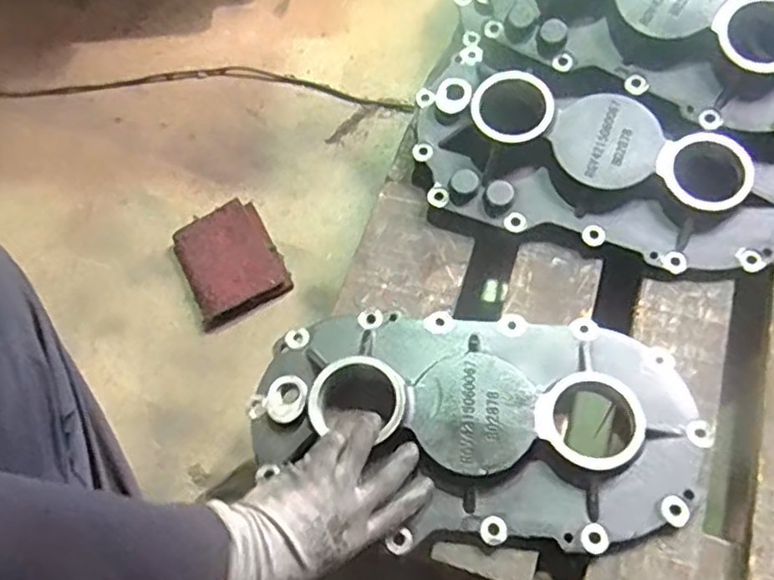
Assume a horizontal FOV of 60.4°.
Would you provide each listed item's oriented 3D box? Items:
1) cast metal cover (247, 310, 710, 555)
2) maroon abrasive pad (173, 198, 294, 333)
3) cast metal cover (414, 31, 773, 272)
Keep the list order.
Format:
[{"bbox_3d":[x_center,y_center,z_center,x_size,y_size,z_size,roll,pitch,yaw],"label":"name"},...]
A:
[{"bbox_3d":[0.078,0.115,0.604,0.397,0.040,0.215,-1,67,2],"label":"cast metal cover"},{"bbox_3d":[-0.206,-0.037,0.866,0.124,0.026,0.152,-28,64,-8],"label":"maroon abrasive pad"},{"bbox_3d":[0.221,-0.135,0.694,0.405,0.054,0.194,20,69,10],"label":"cast metal cover"}]

